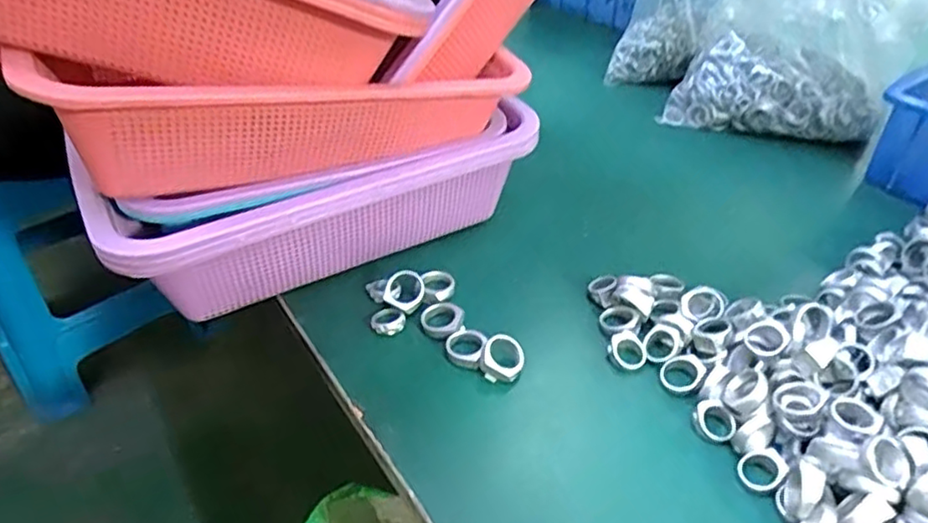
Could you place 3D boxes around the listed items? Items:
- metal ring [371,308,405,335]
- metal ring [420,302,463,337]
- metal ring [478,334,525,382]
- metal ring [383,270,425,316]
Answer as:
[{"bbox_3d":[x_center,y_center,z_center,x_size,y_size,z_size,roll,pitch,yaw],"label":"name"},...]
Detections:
[{"bbox_3d":[-0.051,0.041,0.429,0.022,0.006,0.022,0,41,0],"label":"metal ring"},{"bbox_3d":[-0.015,0.037,0.428,0.028,0.006,0.026,0,41,0],"label":"metal ring"},{"bbox_3d":[0.024,0.061,0.395,0.028,0.010,0.028,21,59,-10],"label":"metal ring"},{"bbox_3d":[-0.040,0.020,0.434,0.028,0.010,0.028,-1,62,2],"label":"metal ring"}]

